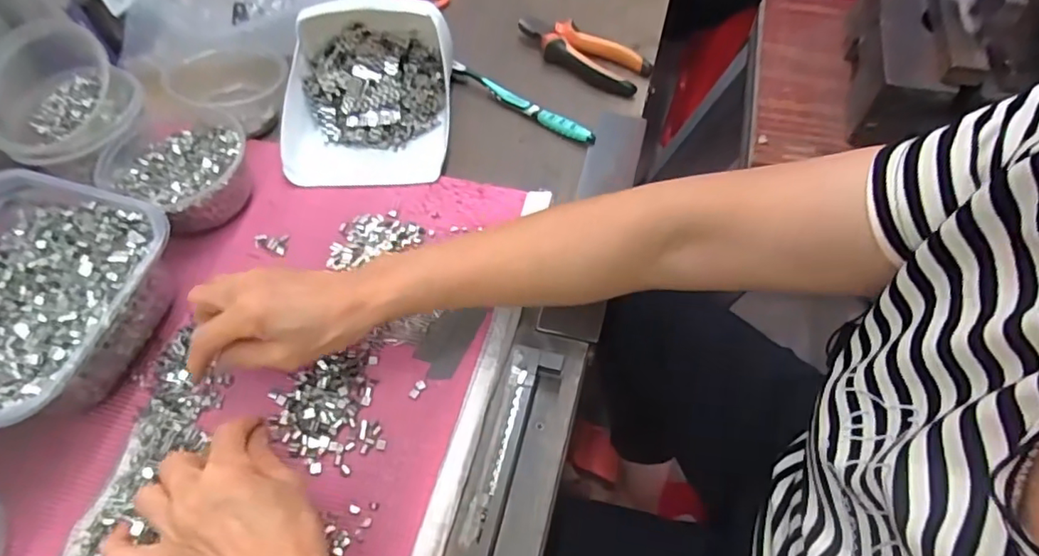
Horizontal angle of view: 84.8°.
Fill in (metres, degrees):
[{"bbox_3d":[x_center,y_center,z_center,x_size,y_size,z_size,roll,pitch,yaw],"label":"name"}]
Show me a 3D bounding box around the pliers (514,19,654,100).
[{"bbox_3d":[0.064,-0.240,0.604,0.148,0.023,0.056,30,64,14],"label":"pliers"}]

